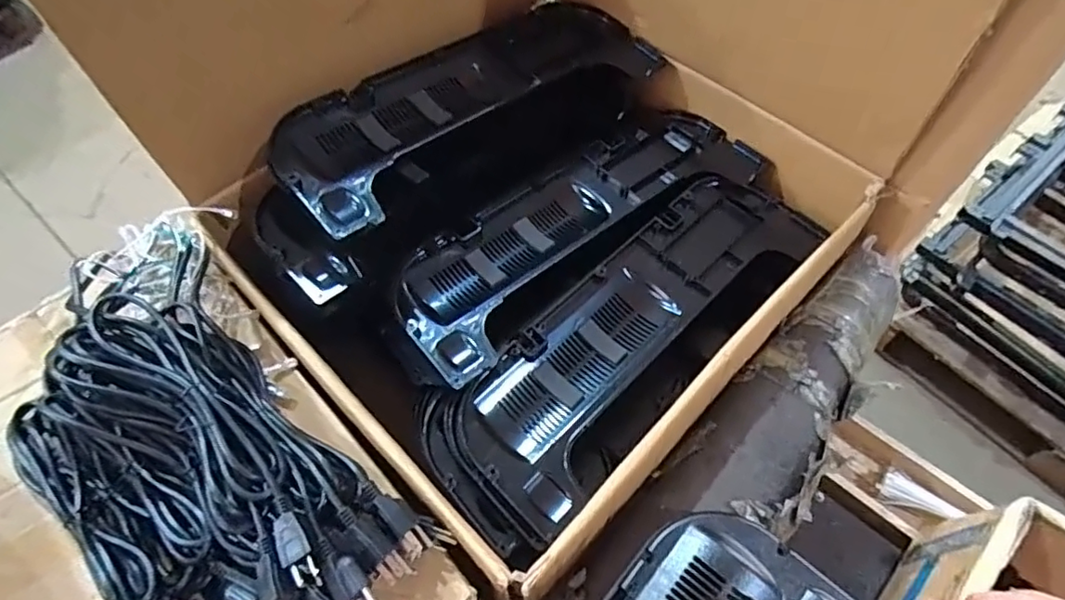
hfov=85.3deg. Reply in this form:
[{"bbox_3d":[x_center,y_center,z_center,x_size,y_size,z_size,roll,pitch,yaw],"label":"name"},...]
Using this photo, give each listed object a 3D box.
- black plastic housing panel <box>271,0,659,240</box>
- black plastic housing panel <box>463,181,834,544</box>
[{"bbox_3d":[-0.065,-0.236,0.671,0.475,0.076,0.170,-40,64,-19],"label":"black plastic housing panel"},{"bbox_3d":[0.127,0.022,0.629,0.164,0.039,0.493,39,68,24],"label":"black plastic housing panel"}]

